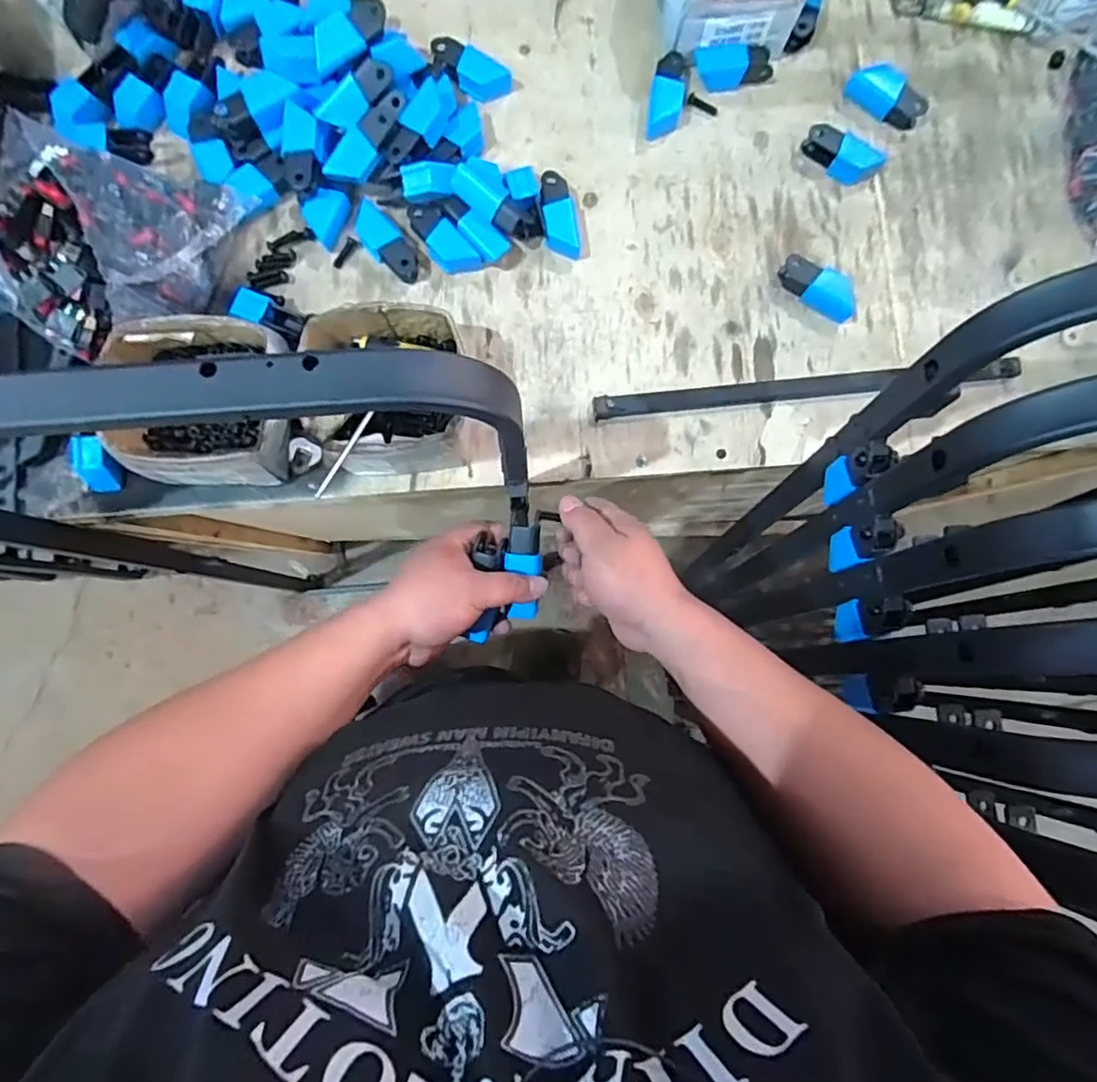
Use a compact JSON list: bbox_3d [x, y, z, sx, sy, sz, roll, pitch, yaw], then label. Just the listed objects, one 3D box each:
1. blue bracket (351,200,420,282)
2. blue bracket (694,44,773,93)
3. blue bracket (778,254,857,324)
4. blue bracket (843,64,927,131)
[{"bbox_3d":[-0.165,-0.304,0.638,0.037,0.026,0.083,-41,88,-5],"label":"blue bracket"},{"bbox_3d":[0.199,-0.511,0.673,0.088,0.033,0.034,-11,86,-3],"label":"blue bracket"},{"bbox_3d":[0.287,-0.266,0.657,0.089,0.029,0.038,24,85,0],"label":"blue bracket"},{"bbox_3d":[0.375,-0.492,0.686,0.086,0.029,0.045,39,85,1],"label":"blue bracket"}]

